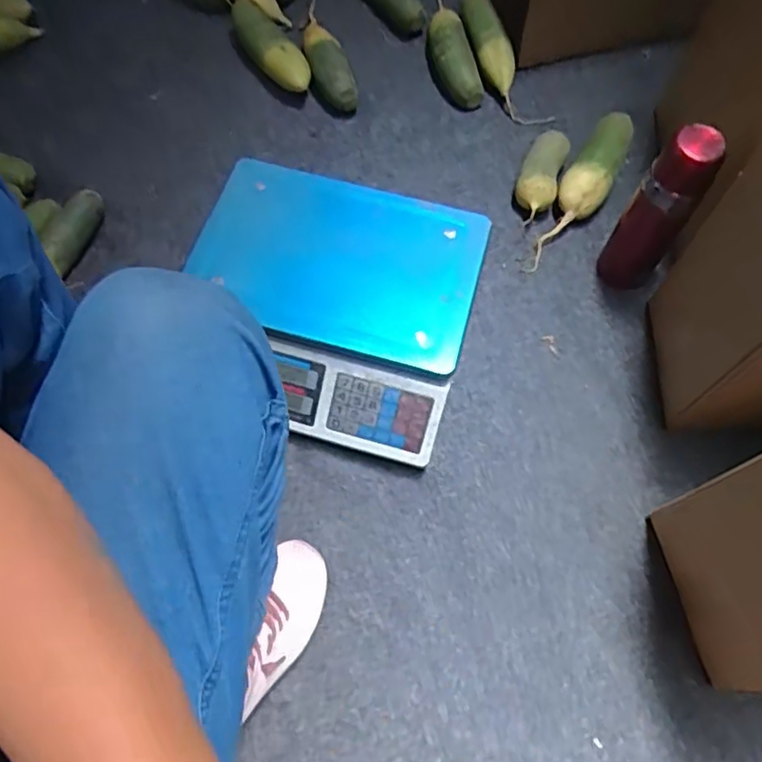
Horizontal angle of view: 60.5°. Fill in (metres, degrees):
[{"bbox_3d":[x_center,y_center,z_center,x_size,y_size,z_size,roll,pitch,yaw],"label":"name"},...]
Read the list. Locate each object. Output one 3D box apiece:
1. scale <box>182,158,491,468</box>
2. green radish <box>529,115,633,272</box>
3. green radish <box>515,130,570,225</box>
[{"bbox_3d":[-0.066,-0.089,0.787,0.335,0.112,0.307,15,66,6],"label":"scale"},{"bbox_3d":[0.276,-0.261,0.896,0.060,0.056,0.267,28,68,11],"label":"green radish"},{"bbox_3d":[0.221,-0.282,0.908,0.052,0.049,0.135,18,67,8],"label":"green radish"}]

